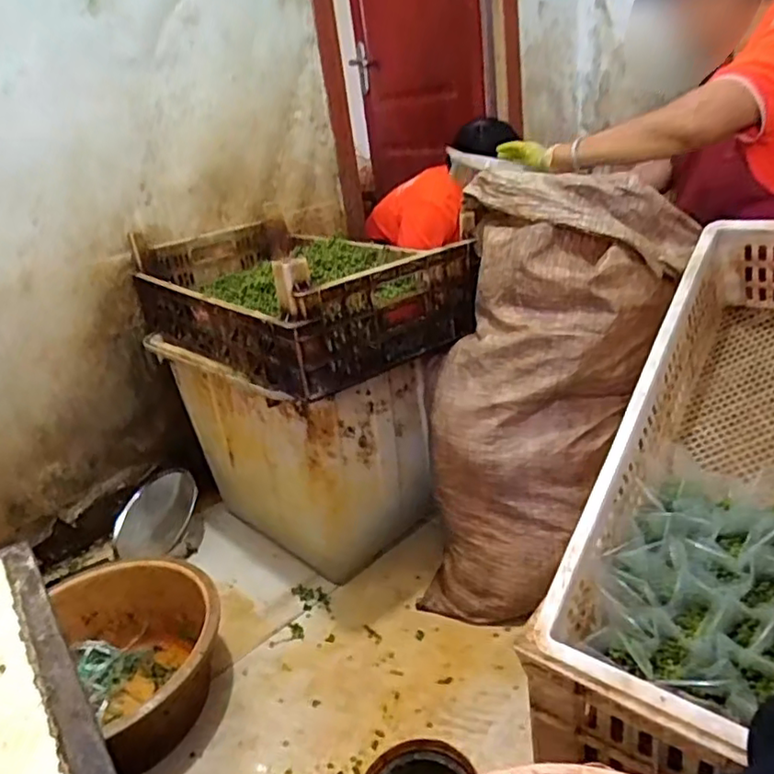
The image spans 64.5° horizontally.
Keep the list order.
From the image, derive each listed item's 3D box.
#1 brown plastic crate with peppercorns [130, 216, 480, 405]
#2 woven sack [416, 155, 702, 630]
[{"bbox_3d":[-0.190,-0.185,1.171,0.411,0.173,0.665,-25,29,-34],"label":"brown plastic crate with peppercorns"},{"bbox_3d":[0.222,0.040,1.014,0.240,0.750,0.281,4,16,-31],"label":"woven sack"}]

